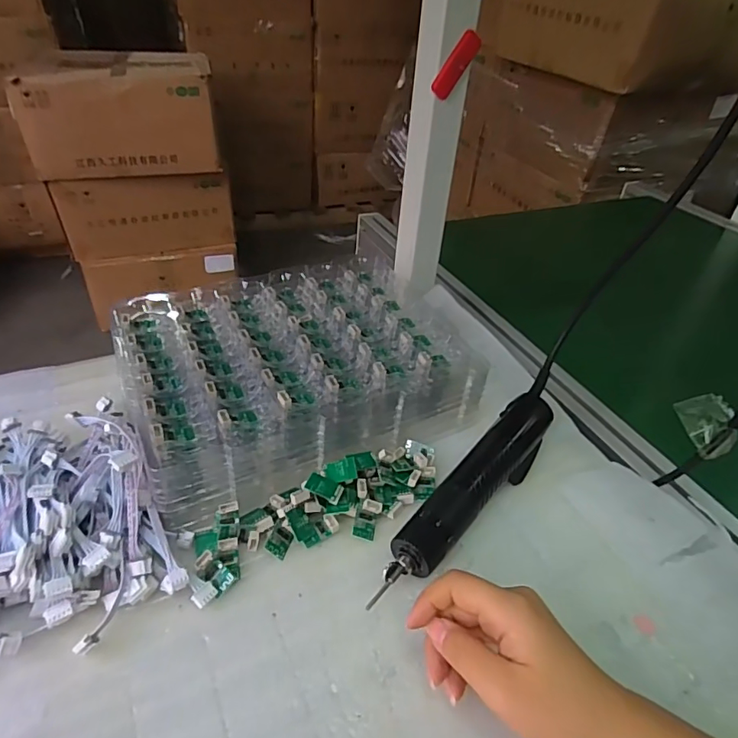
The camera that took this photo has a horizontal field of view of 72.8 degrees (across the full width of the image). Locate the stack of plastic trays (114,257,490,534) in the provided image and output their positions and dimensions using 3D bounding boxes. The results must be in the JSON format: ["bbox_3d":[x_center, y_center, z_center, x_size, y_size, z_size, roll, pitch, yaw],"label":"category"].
[{"bbox_3d":[-0.061,-0.004,0.458,0.281,0.066,0.217,-15,43,-22],"label":"stack of plastic trays"}]

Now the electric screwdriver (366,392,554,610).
[{"bbox_3d":[0.084,0.088,0.385,0.042,0.033,0.223,29,45,28],"label":"electric screwdriver"}]

